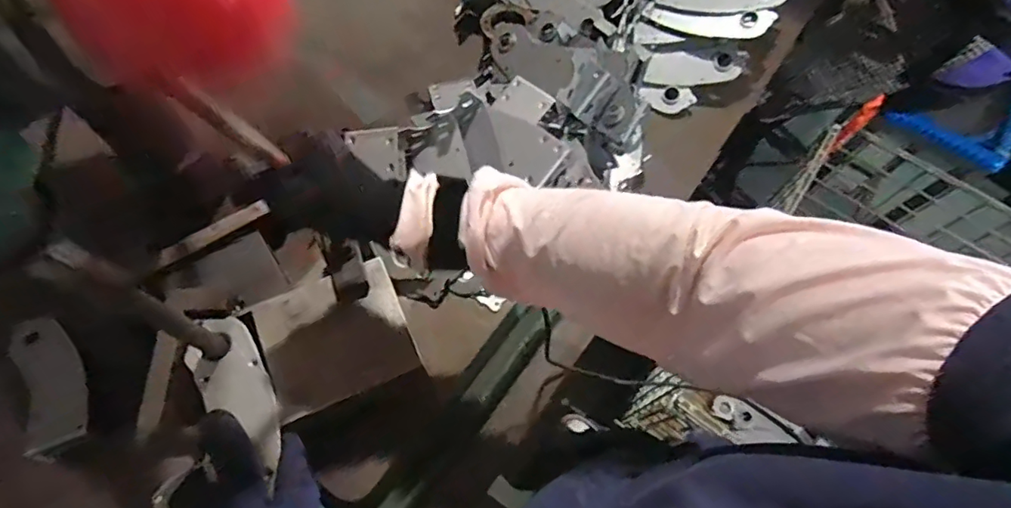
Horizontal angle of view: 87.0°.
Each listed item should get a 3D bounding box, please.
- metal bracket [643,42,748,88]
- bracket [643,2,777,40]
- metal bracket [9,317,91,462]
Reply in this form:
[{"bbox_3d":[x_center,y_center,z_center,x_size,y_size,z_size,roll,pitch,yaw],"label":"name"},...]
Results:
[{"bbox_3d":[0.281,-0.277,0.785,0.141,0.021,0.058,-1,102,10],"label":"metal bracket"},{"bbox_3d":[0.294,-0.335,0.772,0.172,0.032,0.027,13,67,17],"label":"bracket"},{"bbox_3d":[-0.492,0.140,0.570,0.056,0.035,0.153,-23,70,-12],"label":"metal bracket"}]

